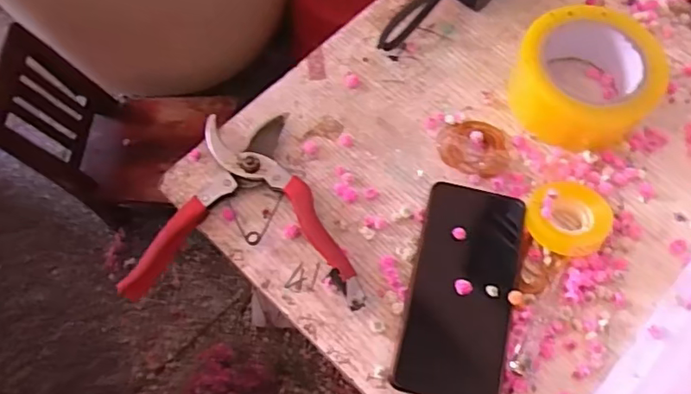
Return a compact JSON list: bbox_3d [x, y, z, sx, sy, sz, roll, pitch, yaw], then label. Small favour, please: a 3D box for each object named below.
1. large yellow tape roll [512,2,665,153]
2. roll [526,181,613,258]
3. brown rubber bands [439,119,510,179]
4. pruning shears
[{"bbox_3d":[0.198,-0.098,0.469,0.110,0.048,0.112,0,65,0],"label":"large yellow tape roll"},{"bbox_3d":[0.172,0.015,0.431,0.062,0.021,0.058,0,65,0],"label":"roll"},{"bbox_3d":[0.106,-0.042,0.465,0.056,0.008,0.052,0,65,0],"label":"brown rubber bands"},{"bbox_3d":[-0.072,0.004,0.441,0.168,0.020,0.155,2,65,1],"label":"pruning shears"}]

